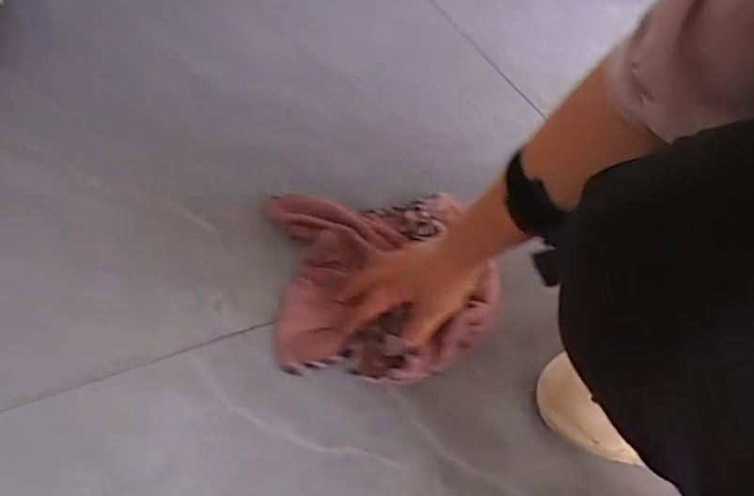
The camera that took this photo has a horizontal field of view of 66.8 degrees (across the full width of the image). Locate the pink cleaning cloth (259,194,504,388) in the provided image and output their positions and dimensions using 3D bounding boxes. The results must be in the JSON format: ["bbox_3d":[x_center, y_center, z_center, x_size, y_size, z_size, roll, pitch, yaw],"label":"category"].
[{"bbox_3d":[0.004,0.024,0.593,0.219,0.041,0.244,-6,50,-10],"label":"pink cleaning cloth"}]

